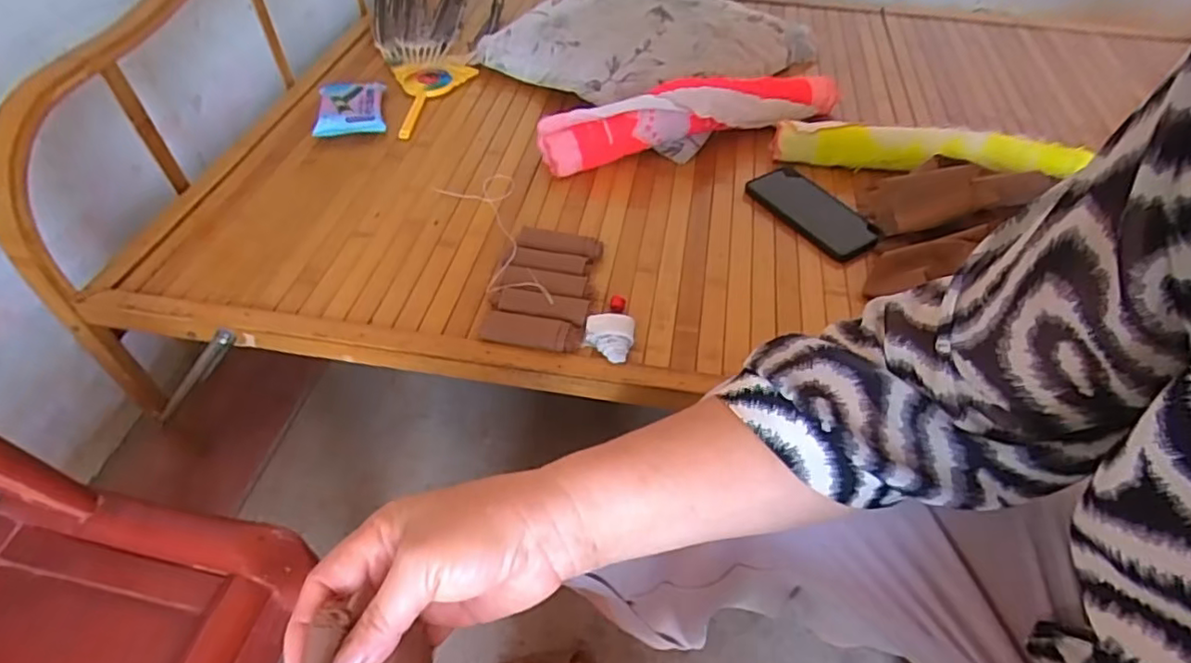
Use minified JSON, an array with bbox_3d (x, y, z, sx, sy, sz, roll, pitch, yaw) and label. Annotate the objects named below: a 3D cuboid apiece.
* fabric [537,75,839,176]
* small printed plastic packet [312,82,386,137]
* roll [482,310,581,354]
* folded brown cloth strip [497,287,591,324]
[{"bbox_3d":[0.141,-0.293,0.846,0.431,0.087,0.052,-12,50,-12],"label":"fabric"},{"bbox_3d":[-0.346,-0.321,0.882,0.091,0.030,0.136,-9,47,-8],"label":"small printed plastic packet"},{"bbox_3d":[-0.063,0.001,0.624,0.098,0.015,0.034,10,49,6],"label":"roll"},{"bbox_3d":[-0.054,-0.027,0.645,0.091,0.015,0.033,9,49,5],"label":"folded brown cloth strip"}]

